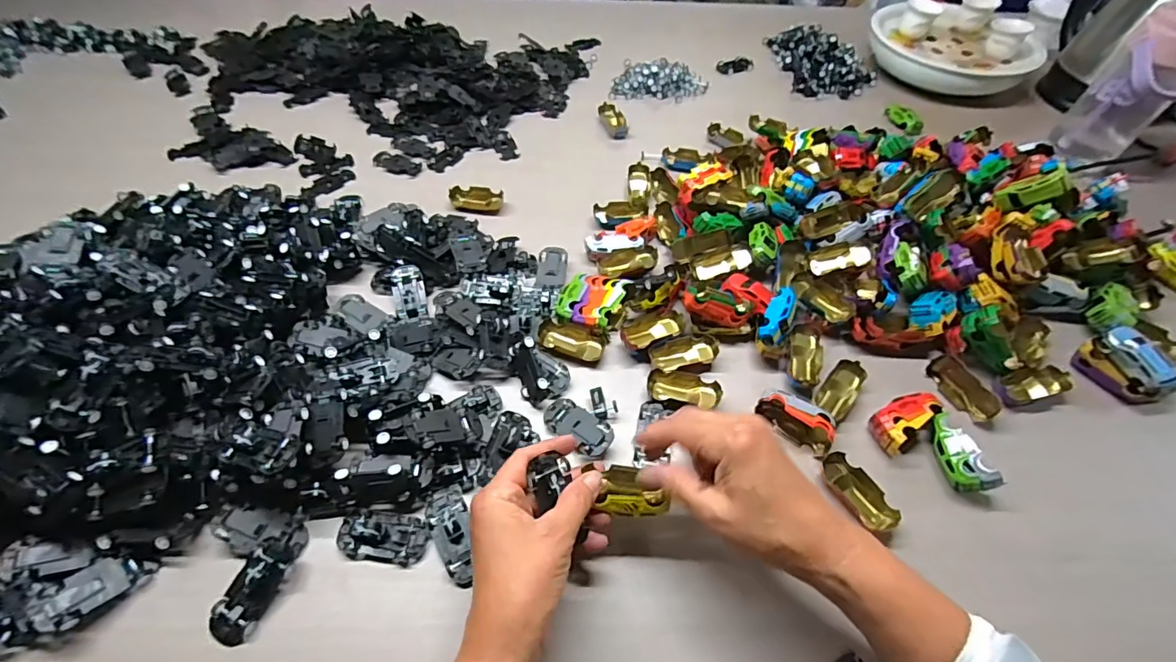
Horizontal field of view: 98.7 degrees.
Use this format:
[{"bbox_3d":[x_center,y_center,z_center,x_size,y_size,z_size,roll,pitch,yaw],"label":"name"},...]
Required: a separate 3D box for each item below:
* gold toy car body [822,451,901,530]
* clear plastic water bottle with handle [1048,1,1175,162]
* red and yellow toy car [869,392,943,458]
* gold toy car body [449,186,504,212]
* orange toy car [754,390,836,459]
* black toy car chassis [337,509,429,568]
[{"bbox_3d":[0.215,0.128,0.402,0.027,0.015,0.064,-27,59,-21],"label":"gold toy car body"},{"bbox_3d":[0.677,-0.290,0.626,0.075,0.183,0.098,-32,61,-23],"label":"clear plastic water bottle with handle"},{"bbox_3d":[0.274,0.076,0.435,0.067,0.026,0.036,-26,58,-20],"label":"red and yellow toy car"},{"bbox_3d":[-0.133,-0.159,0.606,0.061,0.019,0.029,2,53,0],"label":"gold toy car body"},{"bbox_3d":[0.180,0.073,0.432,0.065,0.026,0.026,37,60,23],"label":"orange toy car"},{"bbox_3d":[-0.152,0.151,0.372,0.065,0.014,0.033,7,53,3],"label":"black toy car chassis"}]

